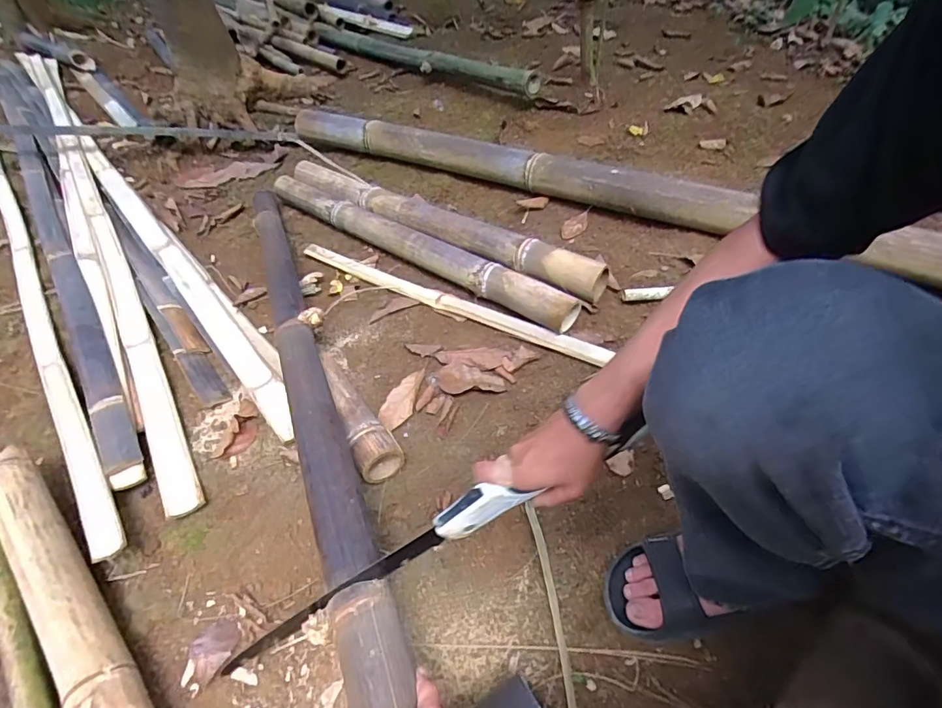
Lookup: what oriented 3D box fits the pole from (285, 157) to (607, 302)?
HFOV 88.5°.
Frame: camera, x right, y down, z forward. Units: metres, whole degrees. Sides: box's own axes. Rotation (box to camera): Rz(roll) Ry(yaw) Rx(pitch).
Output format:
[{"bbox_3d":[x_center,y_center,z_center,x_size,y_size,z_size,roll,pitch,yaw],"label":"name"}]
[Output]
[{"bbox_3d":[-0.119,-0.317,1.120,0.917,0.078,0.092,27,55,28],"label":"pole"}]

